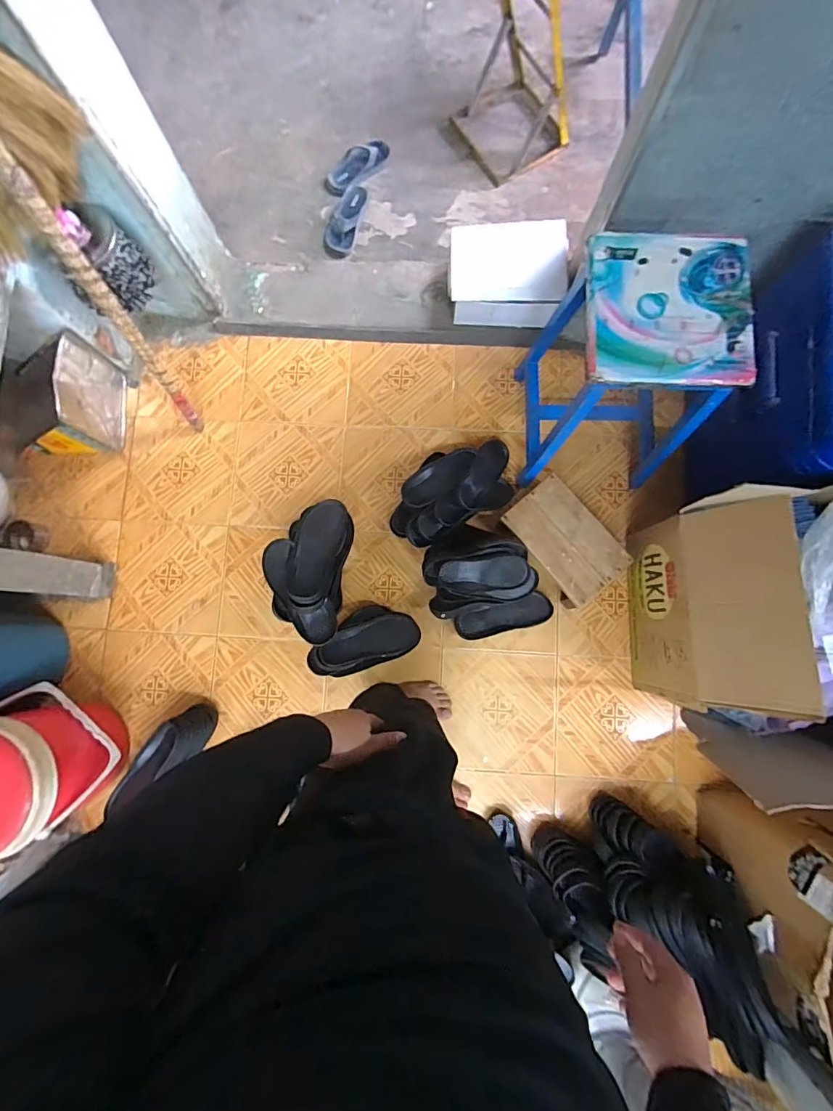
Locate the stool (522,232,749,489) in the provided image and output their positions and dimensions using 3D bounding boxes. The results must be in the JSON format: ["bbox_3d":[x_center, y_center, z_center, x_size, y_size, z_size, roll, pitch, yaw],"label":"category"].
[{"bbox_3d":[0.433,-0.364,1.009,0.322,0.516,0.314,2,83,1],"label":"stool"}]

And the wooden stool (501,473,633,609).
[{"bbox_3d":[0.372,-0.031,1.175,0.181,0.112,0.300,-40,84,-4],"label":"wooden stool"}]

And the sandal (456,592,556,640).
[{"bbox_3d":[0.229,0.160,1.198,0.255,0.066,0.085,-13,83,0],"label":"sandal"}]

